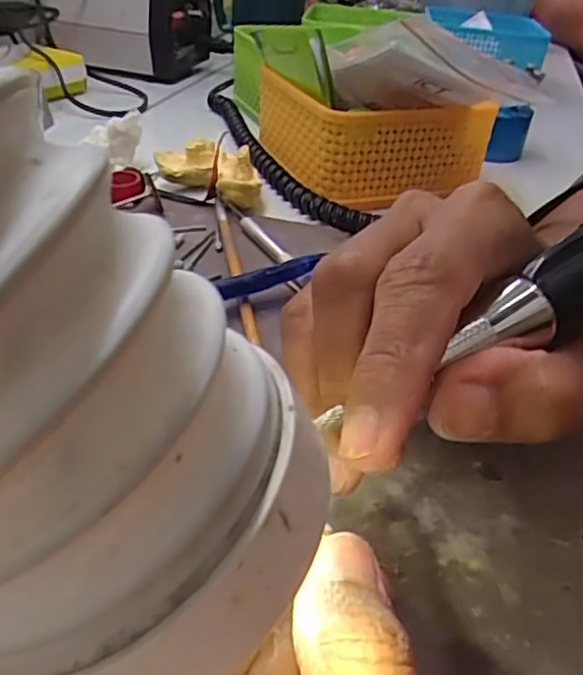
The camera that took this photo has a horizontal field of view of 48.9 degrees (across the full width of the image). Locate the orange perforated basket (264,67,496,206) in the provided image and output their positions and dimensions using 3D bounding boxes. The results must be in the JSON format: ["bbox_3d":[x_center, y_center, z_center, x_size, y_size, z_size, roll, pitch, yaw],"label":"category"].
[{"bbox_3d":[0.054,-0.147,0.453,0.124,0.062,0.110,-10,38,-21],"label":"orange perforated basket"}]

